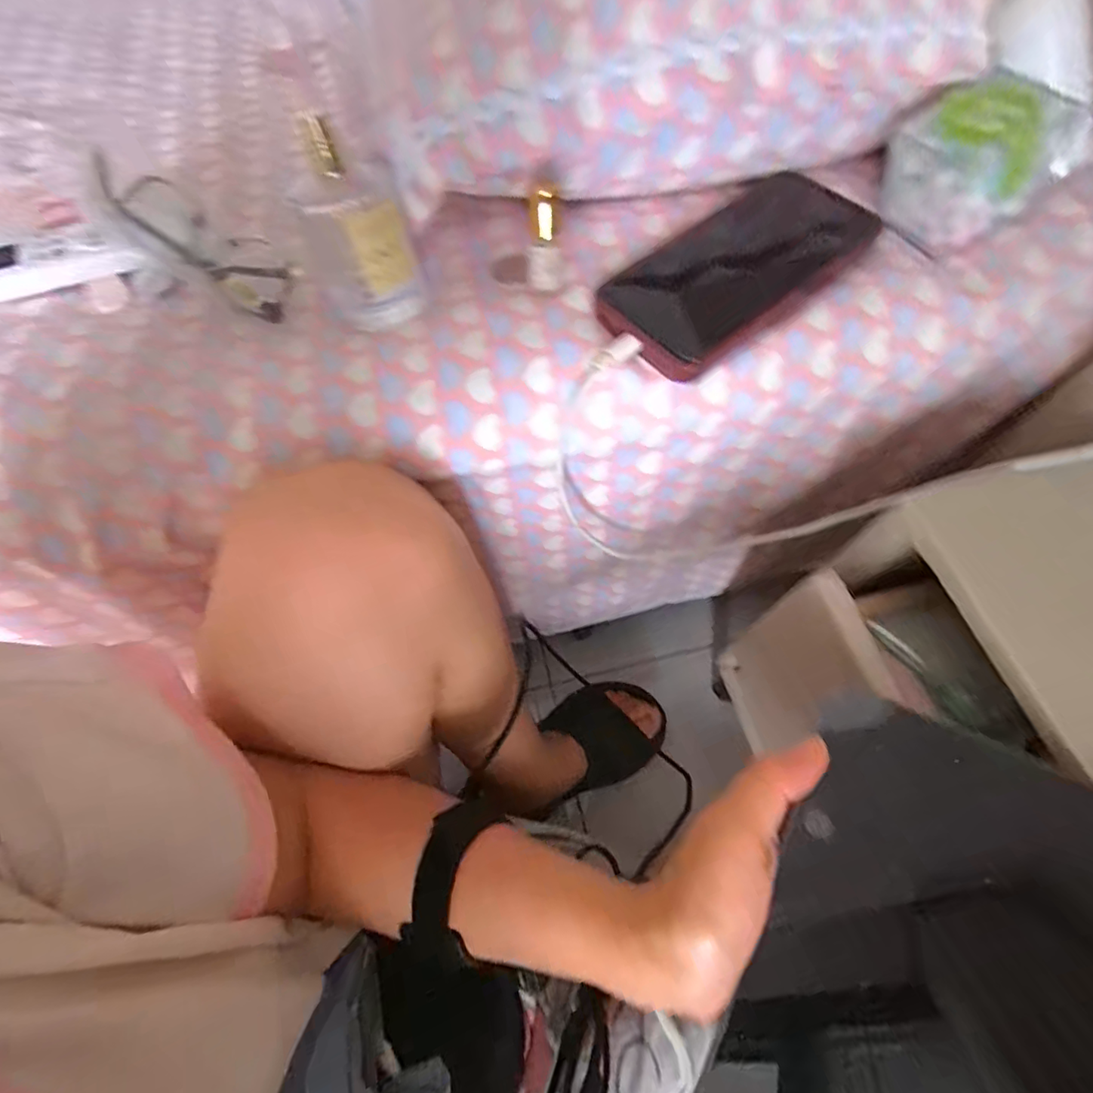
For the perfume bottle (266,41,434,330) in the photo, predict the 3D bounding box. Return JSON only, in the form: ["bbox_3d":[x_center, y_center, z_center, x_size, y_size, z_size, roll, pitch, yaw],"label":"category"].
[{"bbox_3d":[-0.097,-0.171,0.252,0.057,0.100,0.041,-27,67,-11],"label":"perfume bottle"}]

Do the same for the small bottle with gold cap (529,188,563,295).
[{"bbox_3d":[0.000,-0.161,0.271,0.018,0.047,0.018,-2,65,0],"label":"small bottle with gold cap"}]

